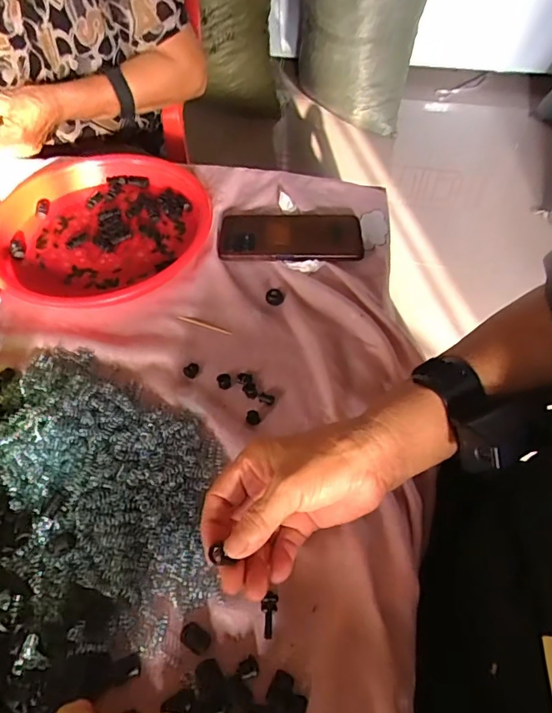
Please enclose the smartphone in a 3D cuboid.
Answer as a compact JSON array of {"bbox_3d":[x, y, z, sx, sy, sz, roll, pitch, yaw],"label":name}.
[{"bbox_3d":[0.018,-0.142,0.569,0.162,0.013,0.082,3,54,2],"label":"smartphone"}]

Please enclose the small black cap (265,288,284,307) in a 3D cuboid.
[{"bbox_3d":[-0.001,-0.064,0.520,0.019,0.007,0.020,0,54,0],"label":"small black cap"}]

